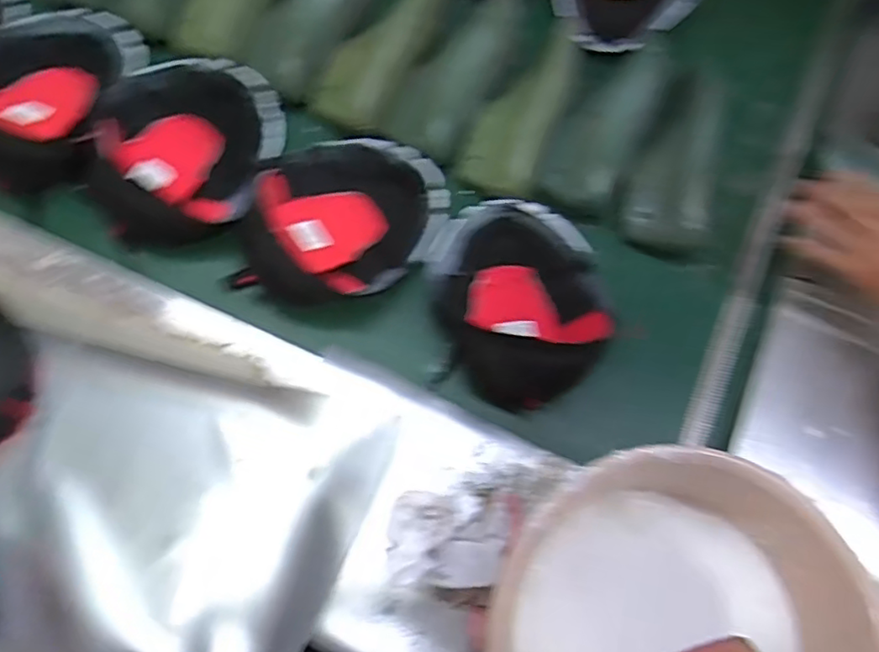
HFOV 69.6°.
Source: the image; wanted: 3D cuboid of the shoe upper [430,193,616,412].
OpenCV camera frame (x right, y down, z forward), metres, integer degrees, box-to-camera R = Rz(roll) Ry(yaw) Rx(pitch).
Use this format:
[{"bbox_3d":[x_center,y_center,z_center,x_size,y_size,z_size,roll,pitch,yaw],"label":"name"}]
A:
[{"bbox_3d":[0.087,-0.038,0.671,0.193,0.072,0.237,5,72,2],"label":"shoe upper"}]

